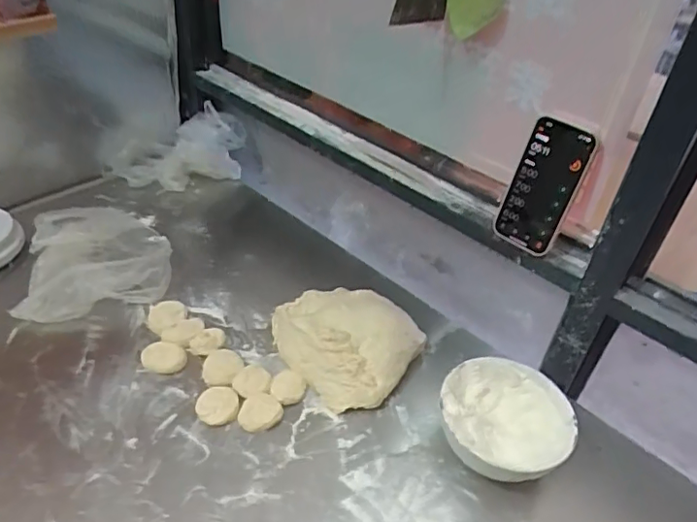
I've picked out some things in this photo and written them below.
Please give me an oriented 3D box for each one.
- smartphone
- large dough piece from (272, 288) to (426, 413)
[{"bbox_3d":[0.220,-0.082,0.617,0.073,0.154,0.013,32,33,26],"label":"smartphone"},{"bbox_3d":[-0.013,0.094,0.705,0.192,0.063,0.156,26,44,24],"label":"large dough piece"}]

